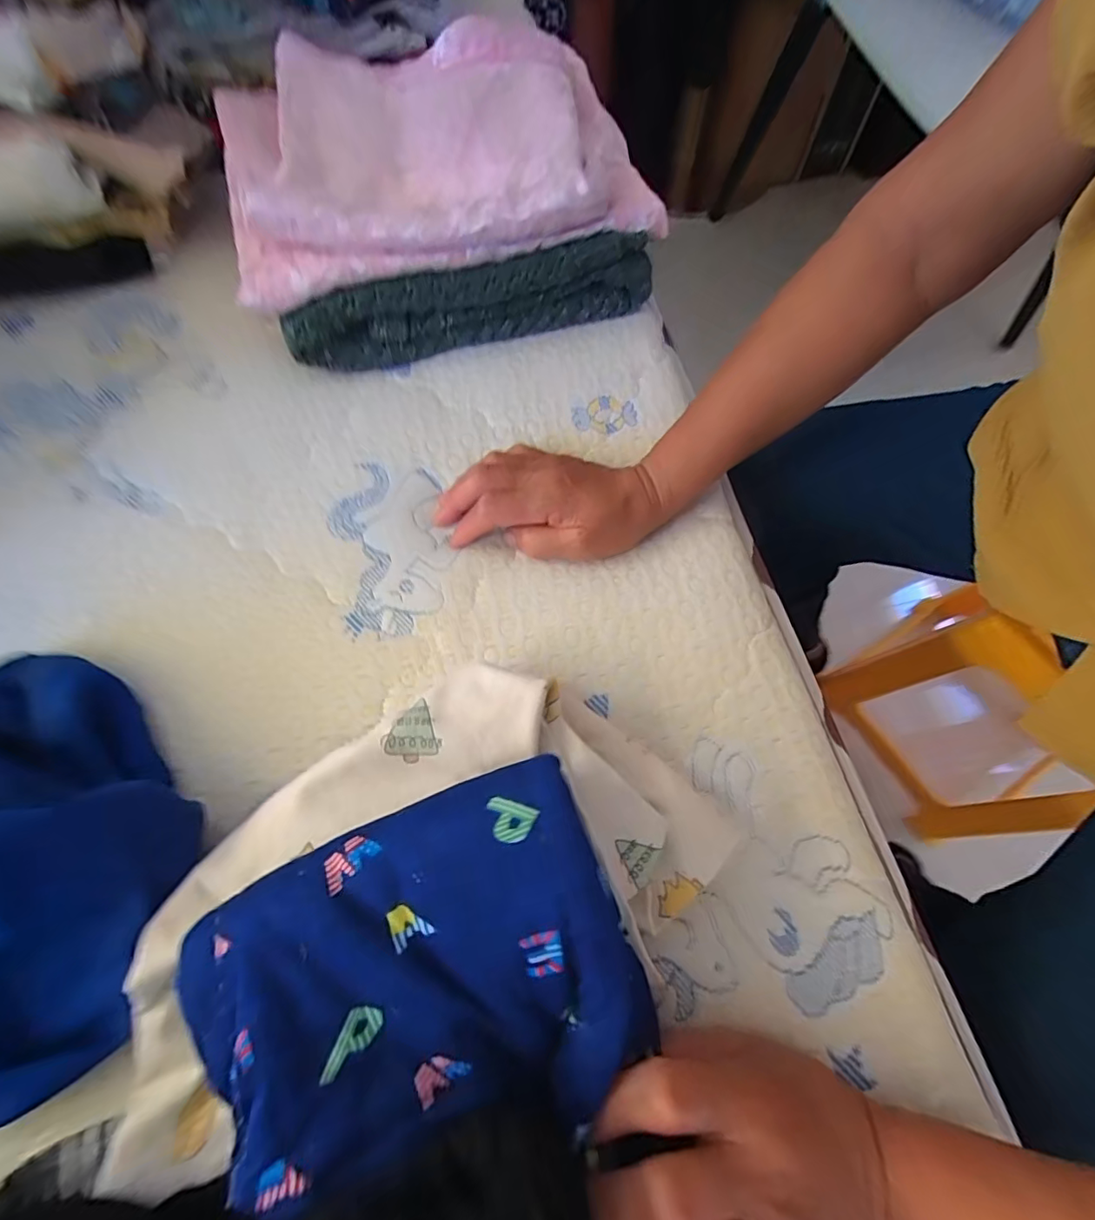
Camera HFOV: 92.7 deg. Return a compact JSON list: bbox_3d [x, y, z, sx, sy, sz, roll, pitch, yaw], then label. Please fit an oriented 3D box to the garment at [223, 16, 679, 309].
[{"bbox_3d":[-0.087,-0.360,0.406,0.322,0.053,0.229,-14,69,-5],"label":"garment"}]

